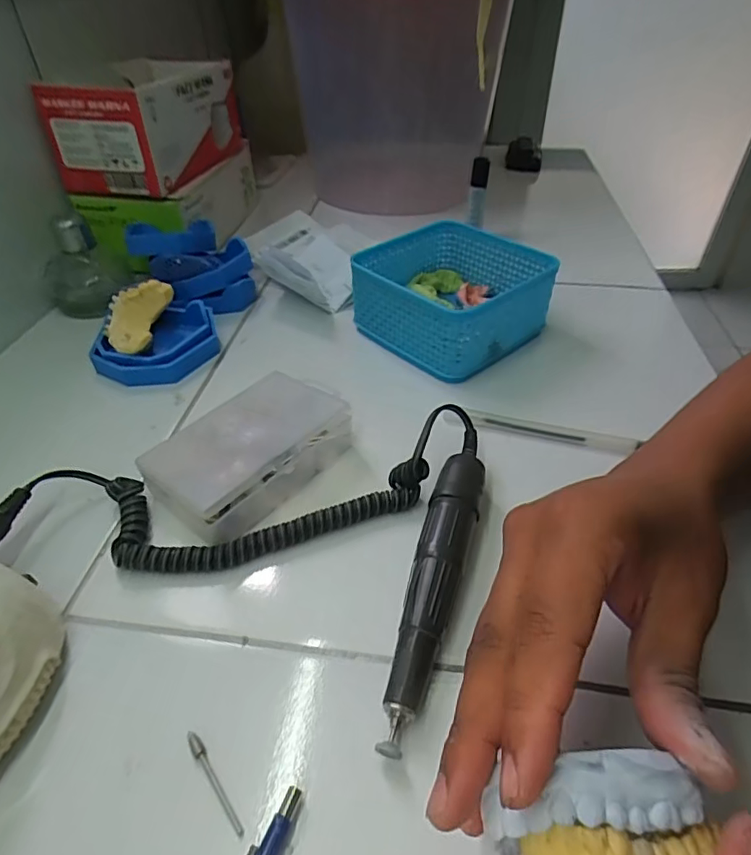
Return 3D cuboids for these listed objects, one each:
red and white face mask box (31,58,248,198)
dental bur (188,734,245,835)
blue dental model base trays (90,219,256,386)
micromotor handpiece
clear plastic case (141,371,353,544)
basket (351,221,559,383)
[{"bbox_3d":[-0.222,-0.309,0.534,0.111,0.082,0.195,8,43,8],"label":"red and white face mask box"},{"bbox_3d":[-0.066,0.145,0.217,0.005,0.004,0.045,-27,50,-27],"label":"dental bur"},{"bbox_3d":[-0.169,-0.116,0.459,0.107,0.059,0.180,0,43,0],"label":"blue dental model base trays"},{"bbox_3d":[0.031,0.078,0.267,0.026,0.029,0.156,11,44,11],"label":"micromotor handpiece"},{"bbox_3d":[-0.076,0.014,0.333,0.075,0.036,0.120,32,51,29],"label":"clear plastic case"},{"bbox_3d":[0.064,-0.112,0.453,0.131,0.066,0.133,-32,52,-30],"label":"basket"}]

